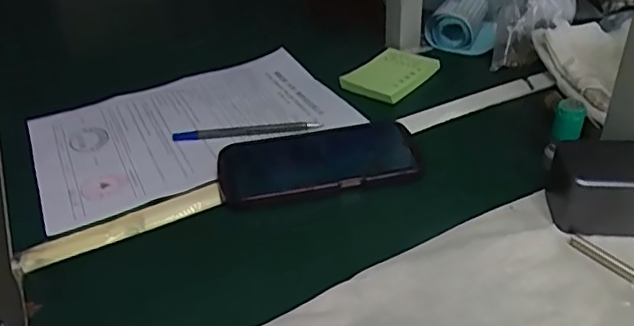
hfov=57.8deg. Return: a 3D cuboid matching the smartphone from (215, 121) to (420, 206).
[{"bbox_3d":[0.005,-0.003,0.491,0.171,0.017,0.080,-11,36,-9],"label":"smartphone"}]

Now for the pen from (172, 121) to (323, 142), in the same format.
[{"bbox_3d":[-0.067,-0.031,0.552,0.141,0.010,0.010,-5,36,-1],"label":"pen"}]

